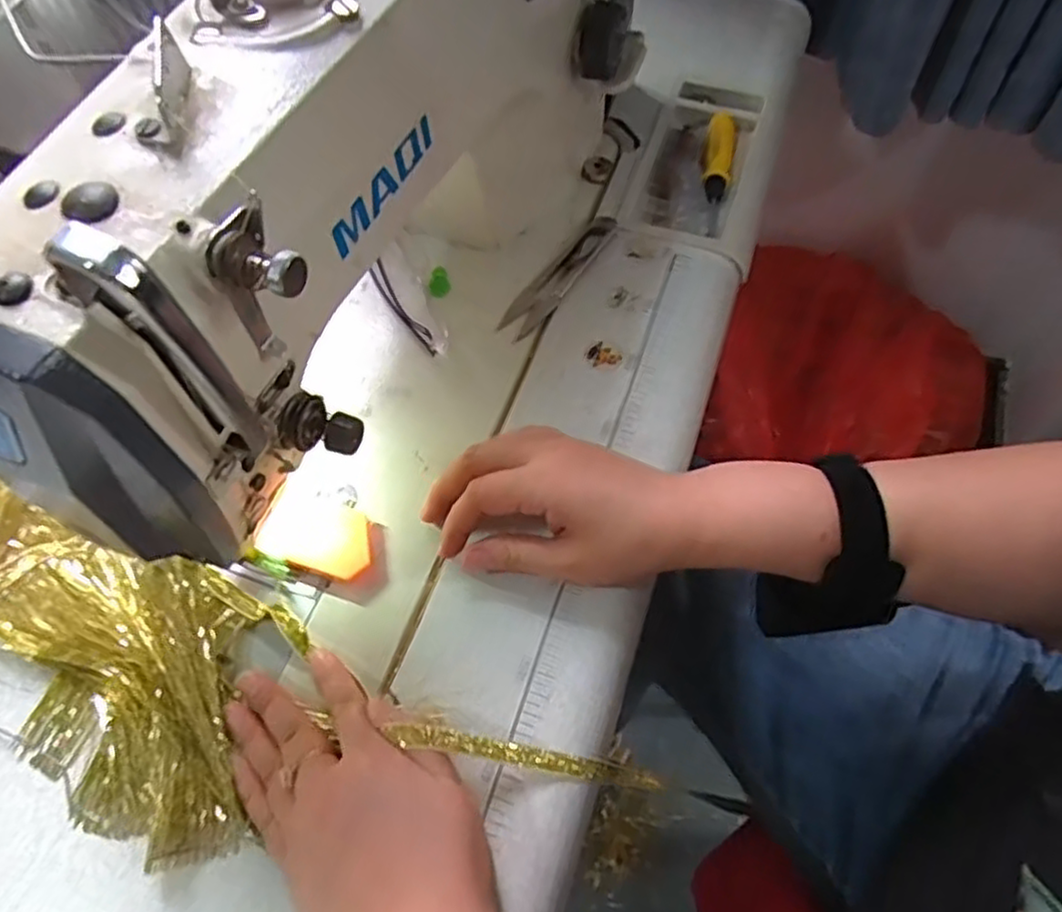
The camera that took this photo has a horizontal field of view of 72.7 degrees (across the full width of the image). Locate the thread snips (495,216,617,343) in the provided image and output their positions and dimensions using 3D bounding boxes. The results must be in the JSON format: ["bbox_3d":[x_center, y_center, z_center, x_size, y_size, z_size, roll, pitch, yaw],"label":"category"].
[{"bbox_3d":[0.020,-0.124,0.491,0.023,0.010,0.118,31,66,18],"label":"thread snips"}]

